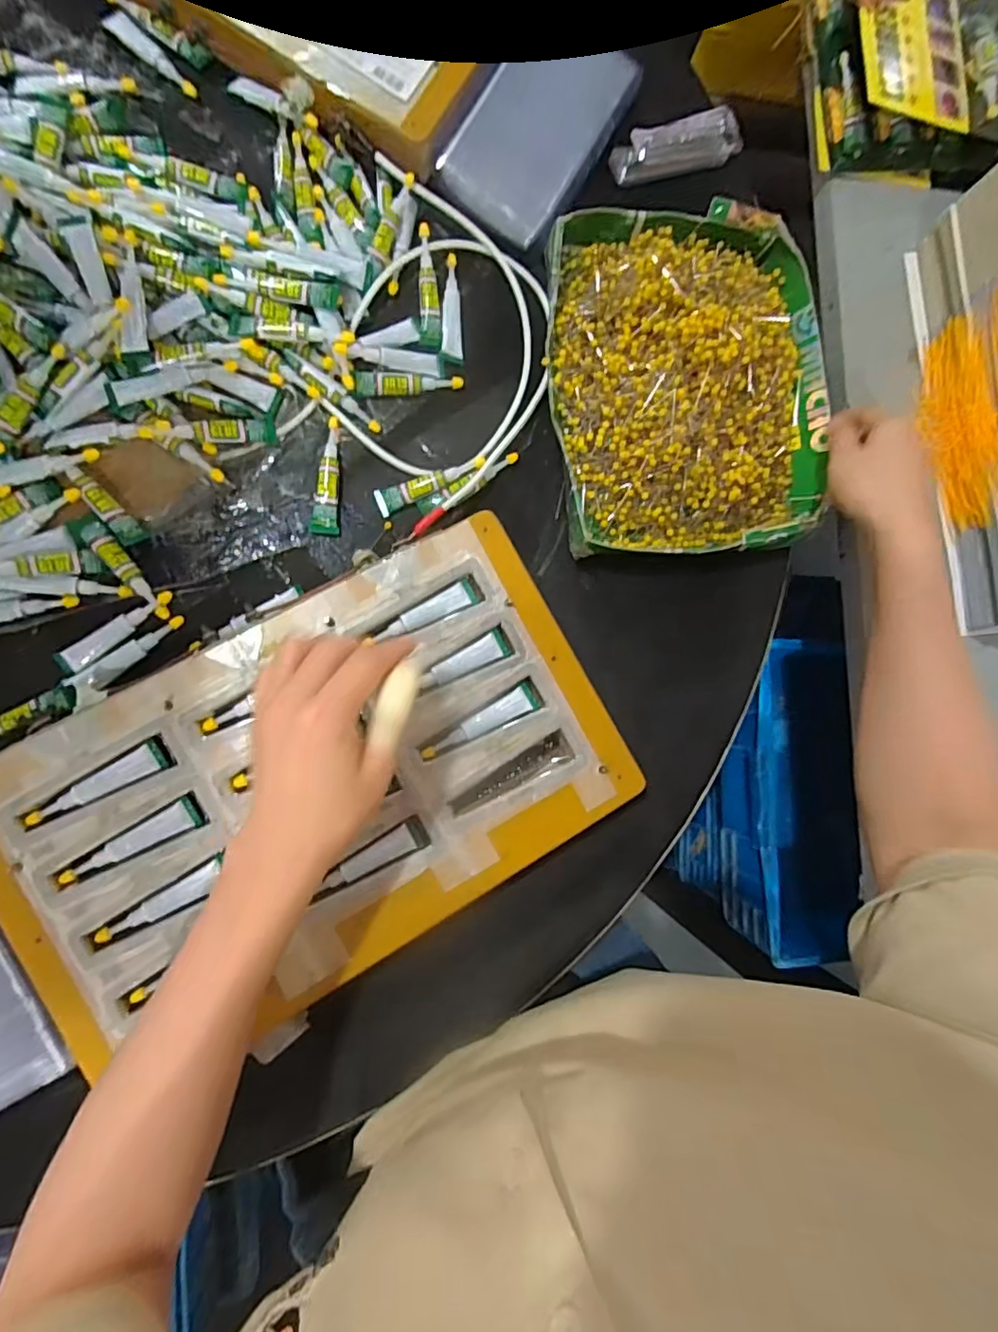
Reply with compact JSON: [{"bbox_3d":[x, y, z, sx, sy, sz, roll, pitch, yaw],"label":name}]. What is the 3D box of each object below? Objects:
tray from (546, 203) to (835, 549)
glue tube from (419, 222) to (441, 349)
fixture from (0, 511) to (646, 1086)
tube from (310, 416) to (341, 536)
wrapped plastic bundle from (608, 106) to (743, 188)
[{"bbox_3d":[0.150,-0.224,0.454,0.216,0.046,0.266,-4,87,-8],"label":"tray"},{"bbox_3d":[-0.053,-0.294,0.455,0.016,0.011,0.089,-1,86,-8],"label":"glue tube"},{"bbox_3d":[-0.111,0.081,0.381,0.379,0.020,0.238,-31,91,-9],"label":"fixture"},{"bbox_3d":[-0.126,-0.138,0.428,0.020,0.007,0.085,0,86,-8],"label":"tube"},{"bbox_3d":[0.157,-0.443,0.503,0.123,0.028,0.037,-27,90,-9],"label":"wrapped plastic bundle"}]

